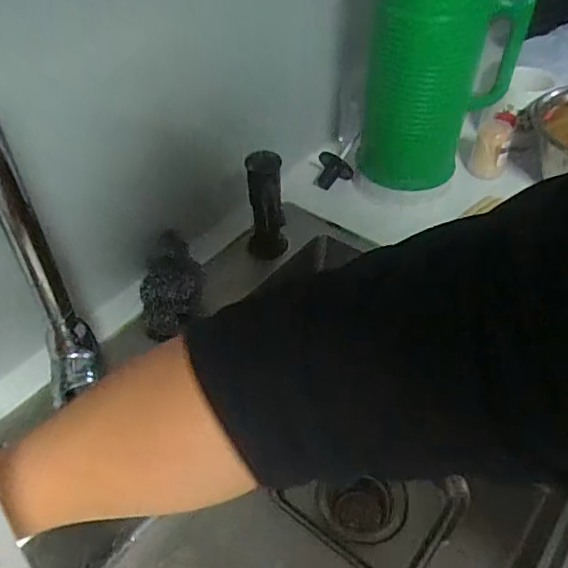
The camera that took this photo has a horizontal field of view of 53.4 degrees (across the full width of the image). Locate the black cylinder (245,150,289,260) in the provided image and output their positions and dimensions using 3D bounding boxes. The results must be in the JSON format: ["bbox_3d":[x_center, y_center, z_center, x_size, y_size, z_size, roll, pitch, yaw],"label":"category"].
[{"bbox_3d":[-0.019,-0.078,0.594,0.039,0.138,0.028,-2,45,-2],"label":"black cylinder"}]

